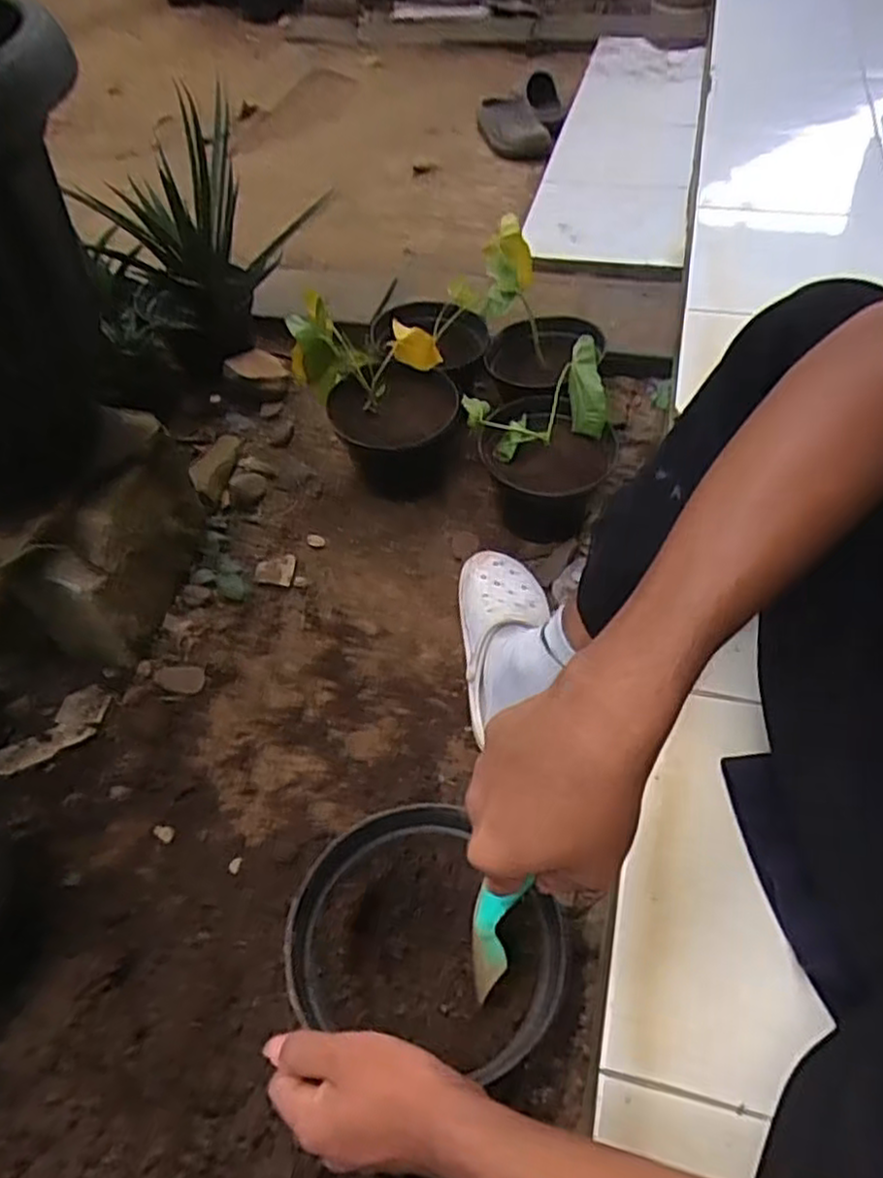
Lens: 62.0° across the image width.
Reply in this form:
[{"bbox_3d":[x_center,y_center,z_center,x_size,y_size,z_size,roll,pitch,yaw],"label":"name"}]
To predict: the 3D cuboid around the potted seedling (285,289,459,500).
[{"bbox_3d":[-0.084,-0.247,0.993,0.204,0.240,0.161,1,53,-1],"label":"potted seedling"}]

